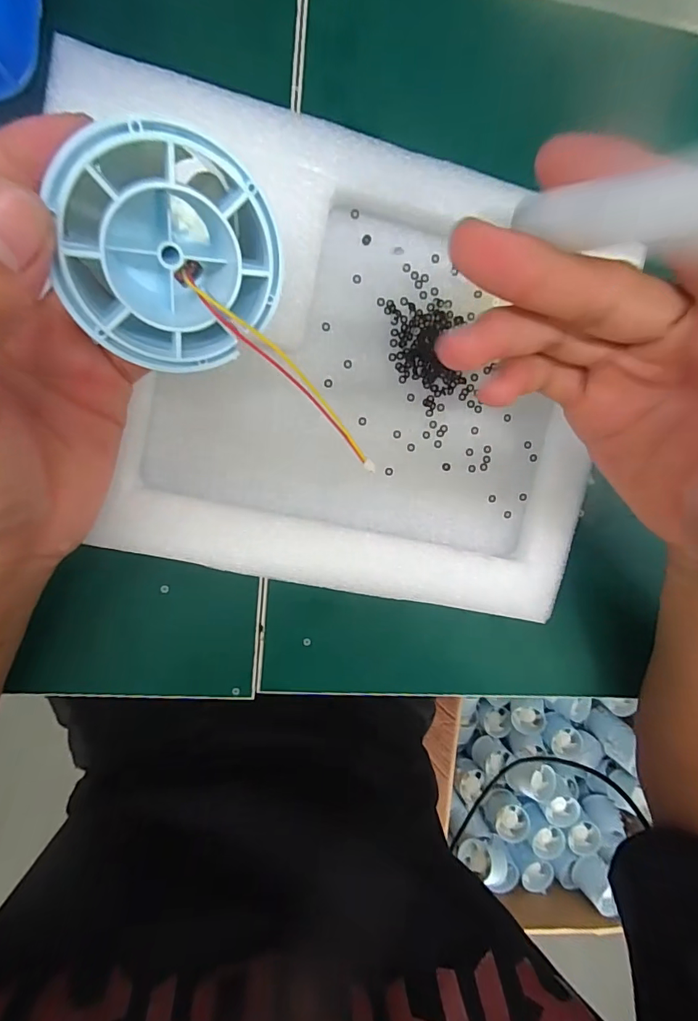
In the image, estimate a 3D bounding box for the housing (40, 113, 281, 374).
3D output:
[{"bbox_3d":[-0.046,-0.066,0.119,0.050,0.022,0.052,-5,132,-28],"label":"housing"}]

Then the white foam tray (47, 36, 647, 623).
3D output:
[{"bbox_3d":[0.000,-0.060,0.210,0.226,0.038,0.182,11,95,-8],"label":"white foam tray"}]

